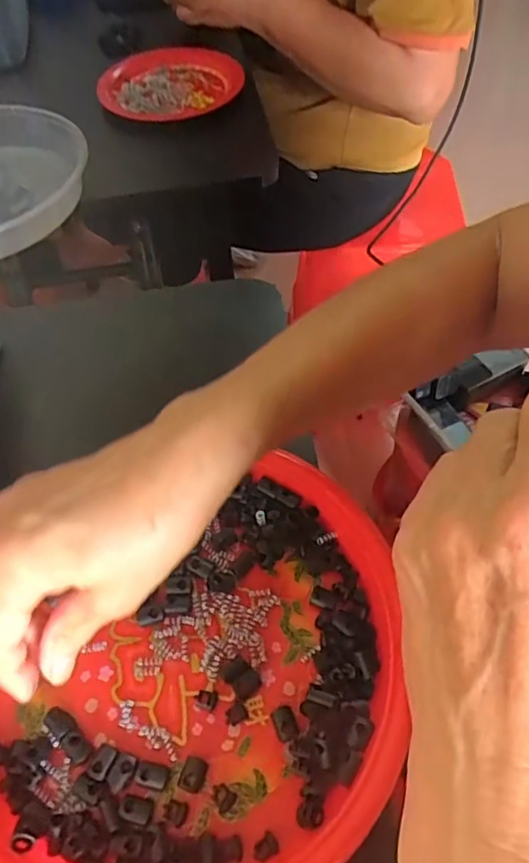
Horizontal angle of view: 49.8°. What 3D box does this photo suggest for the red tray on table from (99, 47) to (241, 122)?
[{"bbox_3d":[-0.106,-0.394,0.645,0.147,0.029,0.152,8,59,7],"label":"red tray on table"}]

